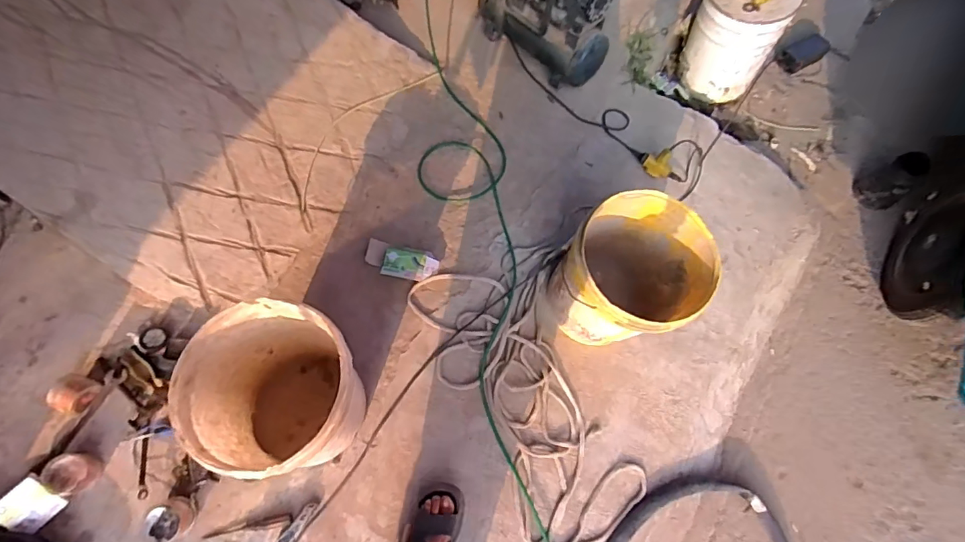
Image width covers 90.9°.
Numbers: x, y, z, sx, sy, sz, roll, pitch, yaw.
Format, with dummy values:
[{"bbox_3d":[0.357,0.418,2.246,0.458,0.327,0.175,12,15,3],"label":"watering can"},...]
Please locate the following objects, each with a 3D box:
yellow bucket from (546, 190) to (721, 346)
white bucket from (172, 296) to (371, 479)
[{"bbox_3d":[0.338,0.024,1.149,0.300,0.344,0.290,0,66,0],"label":"yellow bucket"},{"bbox_3d":[-0.404,0.258,1.014,0.303,0.338,0.307,0,66,0],"label":"white bucket"}]

